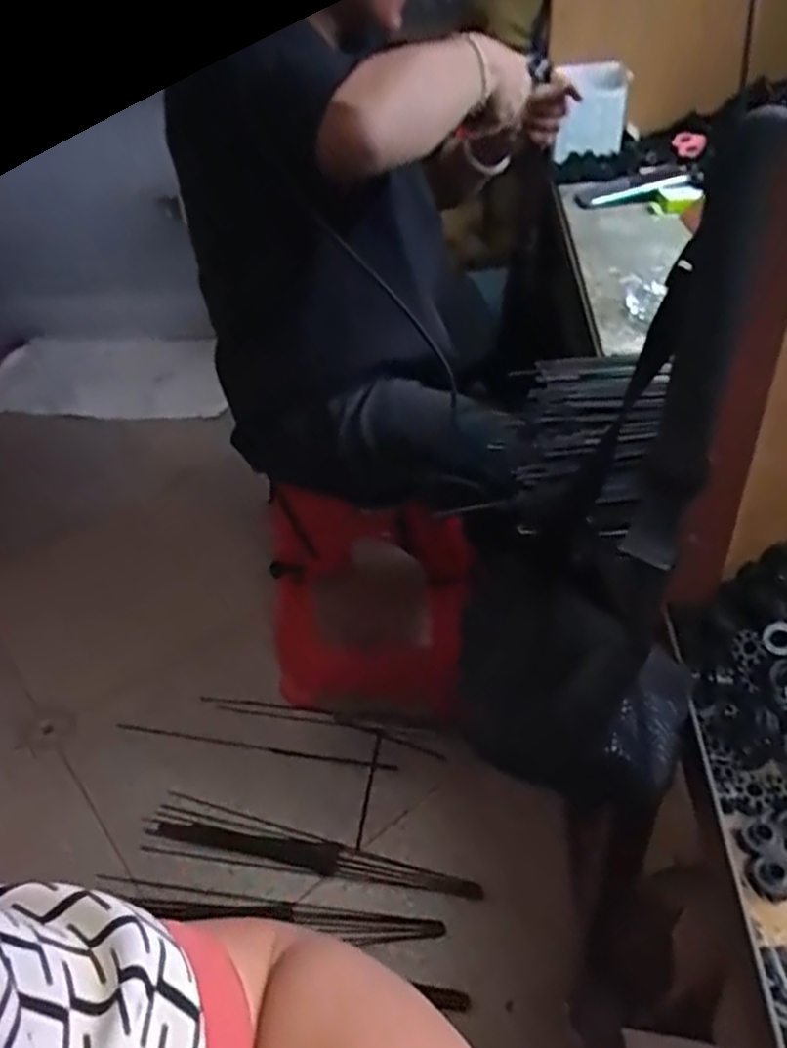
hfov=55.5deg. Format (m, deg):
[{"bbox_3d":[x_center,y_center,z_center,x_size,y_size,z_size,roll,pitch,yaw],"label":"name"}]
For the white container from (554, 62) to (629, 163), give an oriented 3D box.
[{"bbox_3d":[0.340,-0.714,1.296,0.144,0.142,0.027,-13,20,-18],"label":"white container"}]

